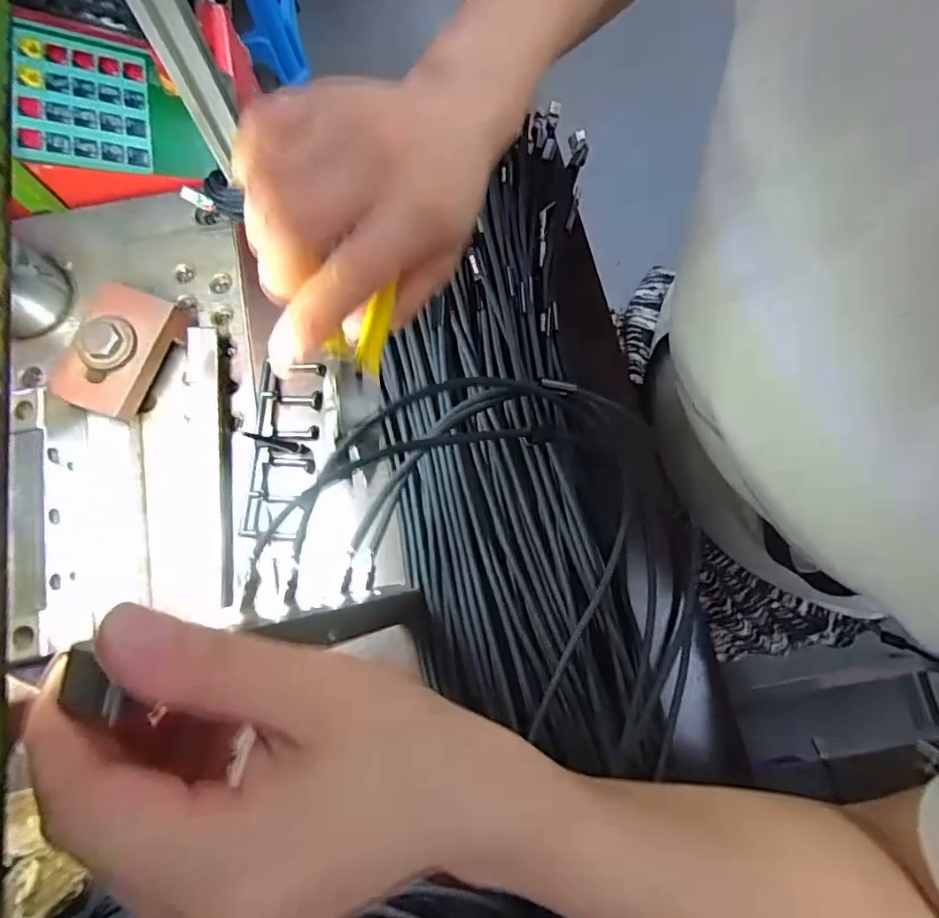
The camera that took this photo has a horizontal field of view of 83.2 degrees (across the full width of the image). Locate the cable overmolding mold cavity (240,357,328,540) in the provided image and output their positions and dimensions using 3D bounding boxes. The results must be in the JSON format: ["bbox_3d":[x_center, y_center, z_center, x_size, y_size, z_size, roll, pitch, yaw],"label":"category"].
[{"bbox_3d":[-0.110,-0.010,0.309,0.035,0.016,0.100,8,77,2],"label":"cable overmolding mold cavity"}]

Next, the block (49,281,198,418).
[{"bbox_3d":[-0.203,-0.064,0.312,0.050,0.040,0.078,21,77,5],"label":"block"}]

